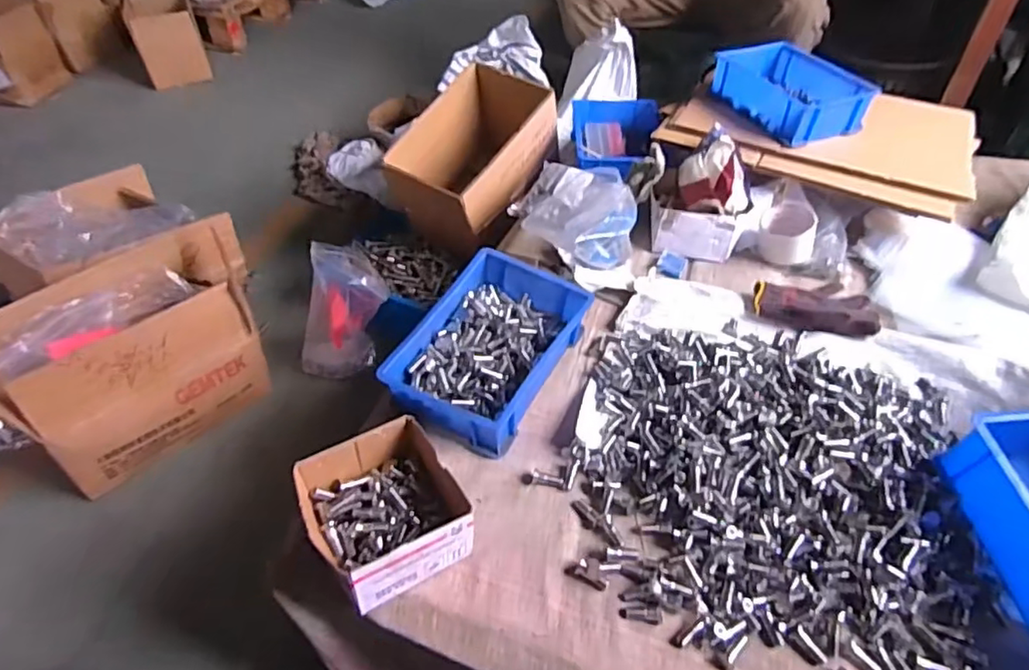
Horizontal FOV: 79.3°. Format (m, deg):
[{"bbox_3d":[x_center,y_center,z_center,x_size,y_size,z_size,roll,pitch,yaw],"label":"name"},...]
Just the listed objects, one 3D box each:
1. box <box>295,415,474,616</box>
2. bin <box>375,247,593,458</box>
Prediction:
[{"bbox_3d":[-0.136,0.181,0.642,0.139,0.072,0.150,-23,49,-21],"label":"box"},{"bbox_3d":[-0.028,0.015,0.806,0.173,0.087,0.254,23,50,21],"label":"bin"}]

